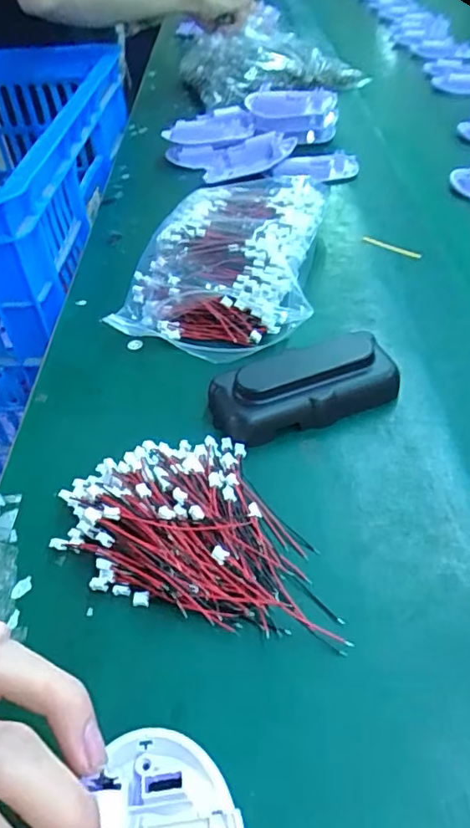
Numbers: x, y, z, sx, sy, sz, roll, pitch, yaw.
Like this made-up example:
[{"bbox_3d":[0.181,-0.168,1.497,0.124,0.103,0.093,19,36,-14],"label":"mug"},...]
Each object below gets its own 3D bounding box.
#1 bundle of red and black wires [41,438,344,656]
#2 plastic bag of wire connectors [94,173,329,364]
[{"bbox_3d":[-0.014,0.050,0.274,0.139,0.014,0.095,11,47,16],"label":"bundle of red and black wires"},{"bbox_3d":[0.003,-0.120,0.424,0.134,0.045,0.190,11,47,16],"label":"plastic bag of wire connectors"}]

